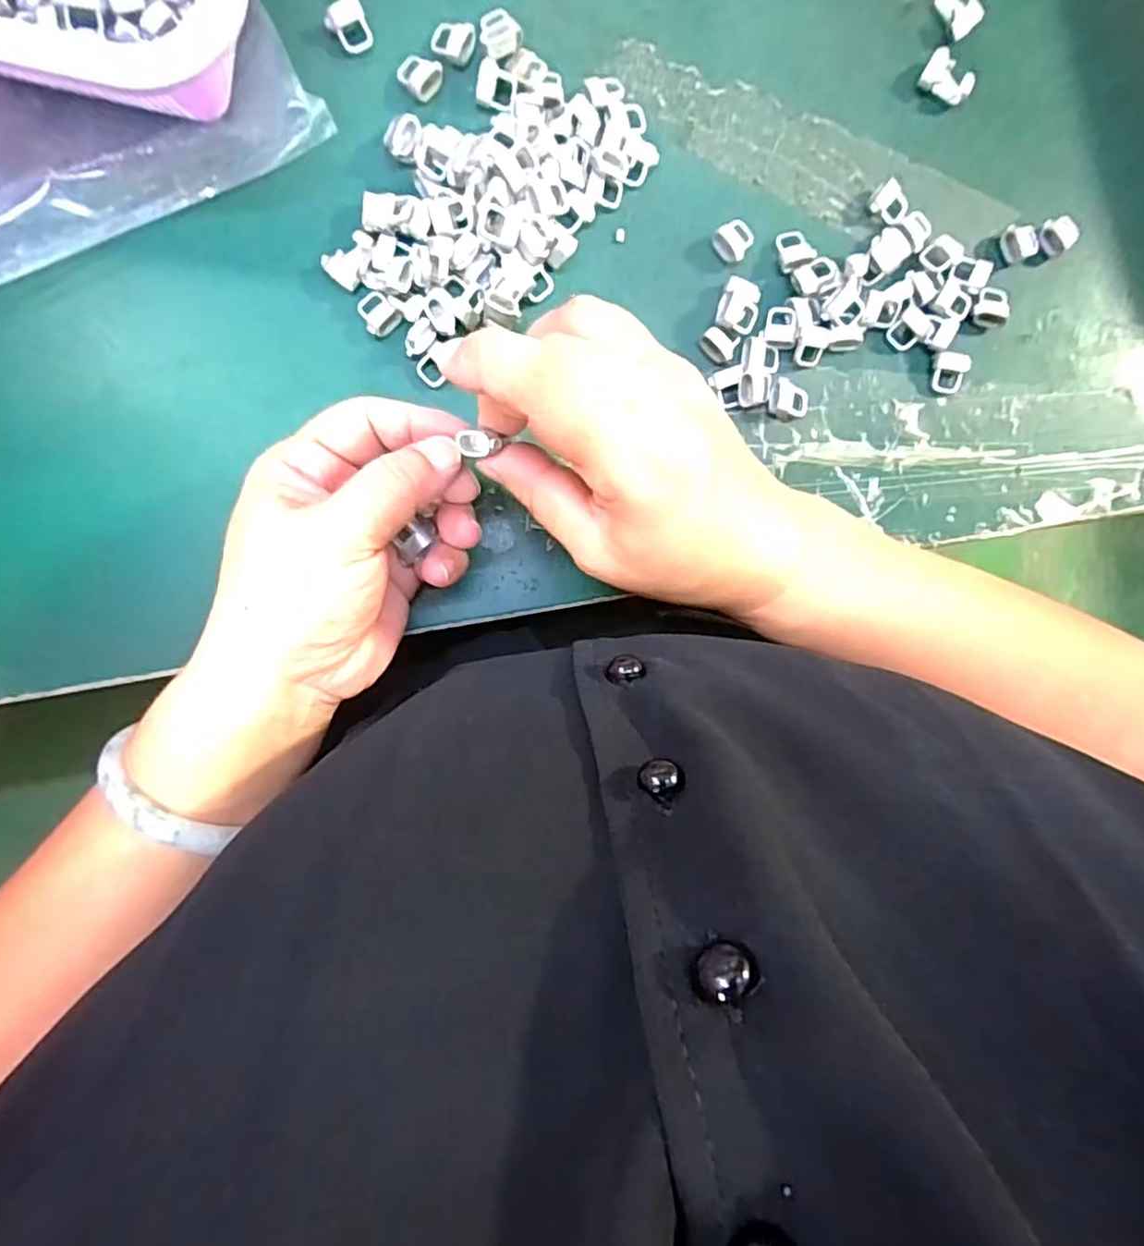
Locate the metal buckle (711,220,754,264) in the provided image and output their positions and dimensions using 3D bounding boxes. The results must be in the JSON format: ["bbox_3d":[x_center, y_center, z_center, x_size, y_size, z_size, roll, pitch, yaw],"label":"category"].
[{"bbox_3d":[0.071,-0.167,0.285,0.016,0.007,0.015,-43,95,-2],"label":"metal buckle"}]

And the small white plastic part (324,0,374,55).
[{"bbox_3d":[-0.092,-0.246,0.268,0.016,0.006,0.018,-28,94,-4],"label":"small white plastic part"}]

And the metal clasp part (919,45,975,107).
[{"bbox_3d":[0.167,-0.242,0.288,0.022,0.008,0.018,27,90,-6],"label":"metal clasp part"}]

